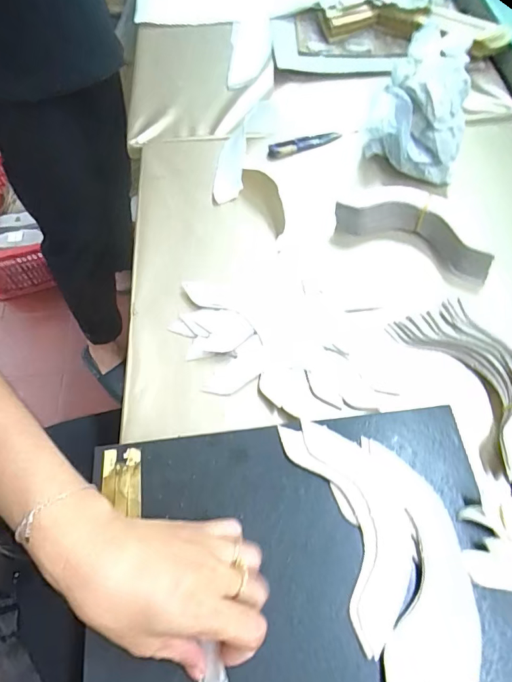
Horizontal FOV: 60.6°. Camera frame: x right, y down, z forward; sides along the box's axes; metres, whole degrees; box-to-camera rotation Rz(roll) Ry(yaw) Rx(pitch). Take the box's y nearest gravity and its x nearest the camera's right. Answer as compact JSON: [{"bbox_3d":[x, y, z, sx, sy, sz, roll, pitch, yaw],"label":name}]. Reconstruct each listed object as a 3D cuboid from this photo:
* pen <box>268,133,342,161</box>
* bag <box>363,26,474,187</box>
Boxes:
[{"bbox_3d":[0.063,-0.260,0.573,0.103,0.013,0.020,-23,64,-12],"label":"pen"},{"bbox_3d":[0.199,-0.297,0.537,0.113,0.089,0.174,12,63,8],"label":"bag"}]

